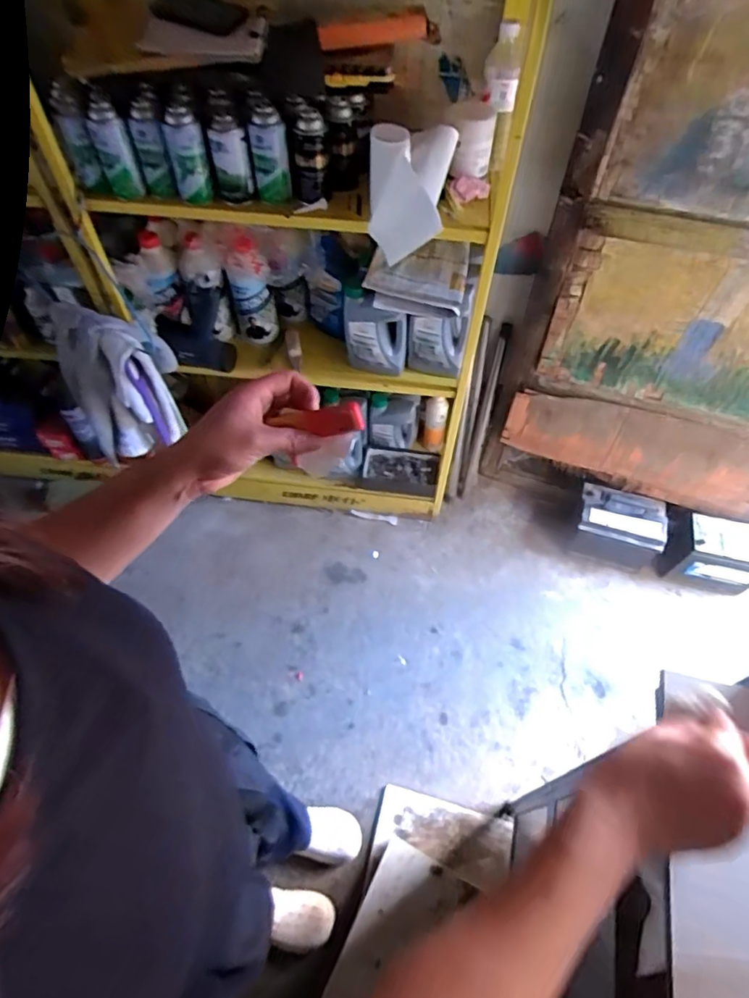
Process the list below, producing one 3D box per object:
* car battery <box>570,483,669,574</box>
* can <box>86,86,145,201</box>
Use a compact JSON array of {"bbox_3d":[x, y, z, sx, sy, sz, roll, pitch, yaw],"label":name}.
[{"bbox_3d":[0.742,0.086,1.668,0.242,0.199,0.175,15,57,10],"label":"car battery"},{"bbox_3d":[-0.454,-0.610,0.944,0.056,0.150,0.073,-21,58,-14],"label":"can"}]

